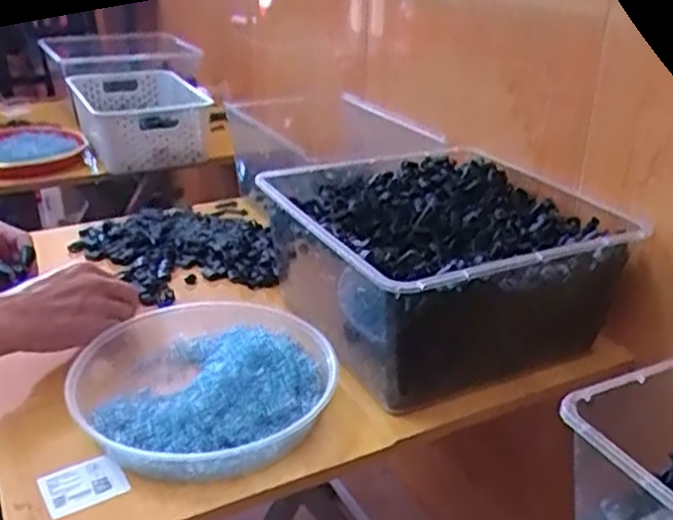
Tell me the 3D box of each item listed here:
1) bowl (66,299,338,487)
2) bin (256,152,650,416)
[{"bbox_3d":[-0.119,0.105,0.636,0.213,0.049,0.222,0,26,0],"label":"bowl"},{"bbox_3d":[0.103,-0.002,0.760,0.313,0.140,0.306,-12,29,-25],"label":"bin"}]

